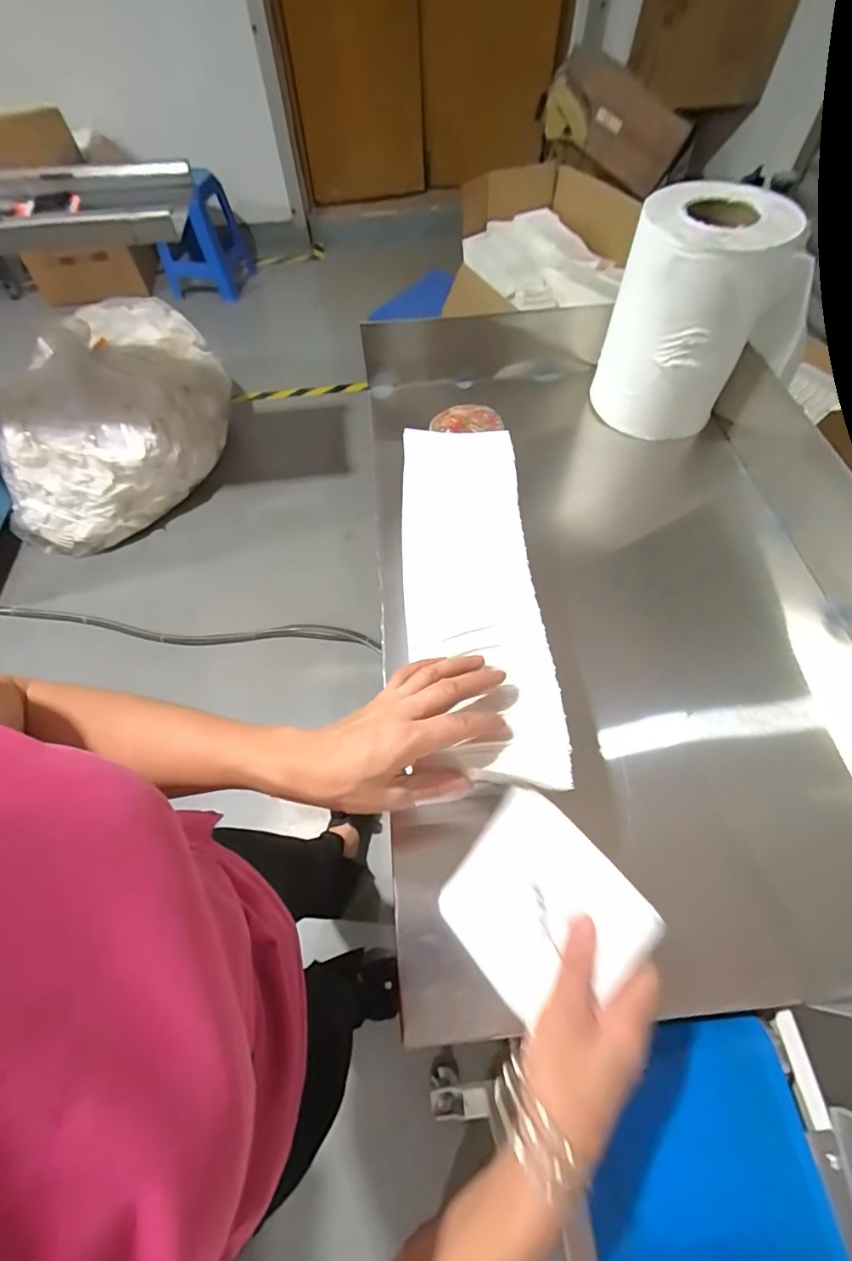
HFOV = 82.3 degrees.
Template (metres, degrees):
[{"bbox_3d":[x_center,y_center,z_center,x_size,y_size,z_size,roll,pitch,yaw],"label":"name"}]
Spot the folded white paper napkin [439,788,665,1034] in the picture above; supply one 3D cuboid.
[{"bbox_3d":[0.075,0.196,0.339,0.119,0.016,0.125,40,102,34],"label":"folded white paper napkin"}]

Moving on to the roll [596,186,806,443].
[{"bbox_3d":[0.320,-0.385,0.621,0.162,0.233,0.142,19,61,13],"label":"roll"}]

